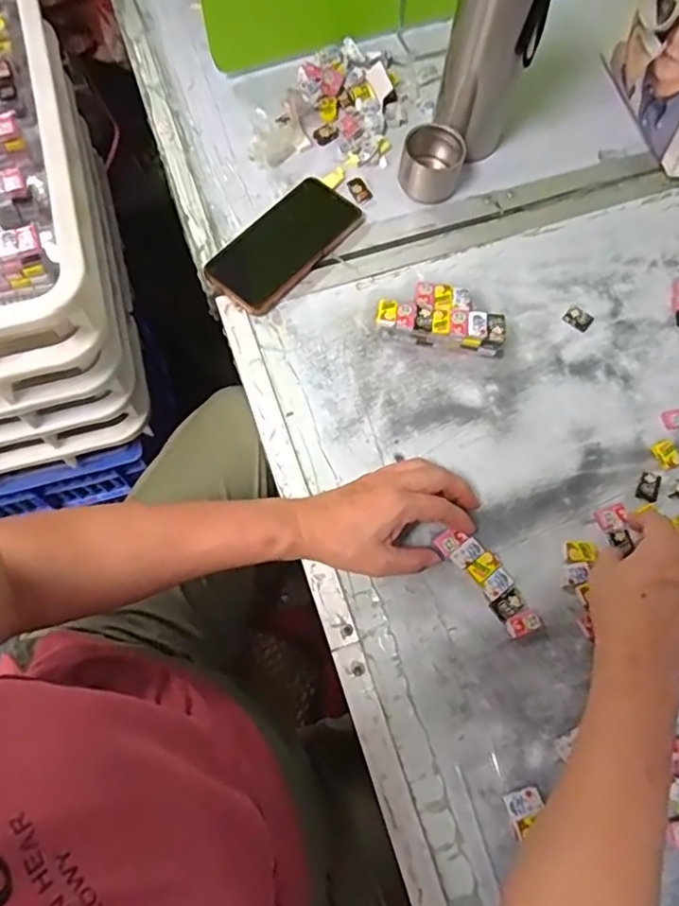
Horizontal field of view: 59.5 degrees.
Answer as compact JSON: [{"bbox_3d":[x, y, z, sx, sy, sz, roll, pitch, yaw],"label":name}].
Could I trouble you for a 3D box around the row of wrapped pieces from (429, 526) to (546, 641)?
[{"bbox_3d":[0.126,0.107,0.501,0.032,0.004,0.105,-37,75,-12],"label":"row of wrapped pieces"}]

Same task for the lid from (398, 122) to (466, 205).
[{"bbox_3d":[0.098,-0.305,0.631,0.062,0.049,0.059,0,71,-1],"label":"lid"}]

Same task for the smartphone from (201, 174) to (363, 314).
[{"bbox_3d":[-0.056,-0.216,0.611,0.079,0.011,0.165,40,75,12],"label":"smartphone"}]

